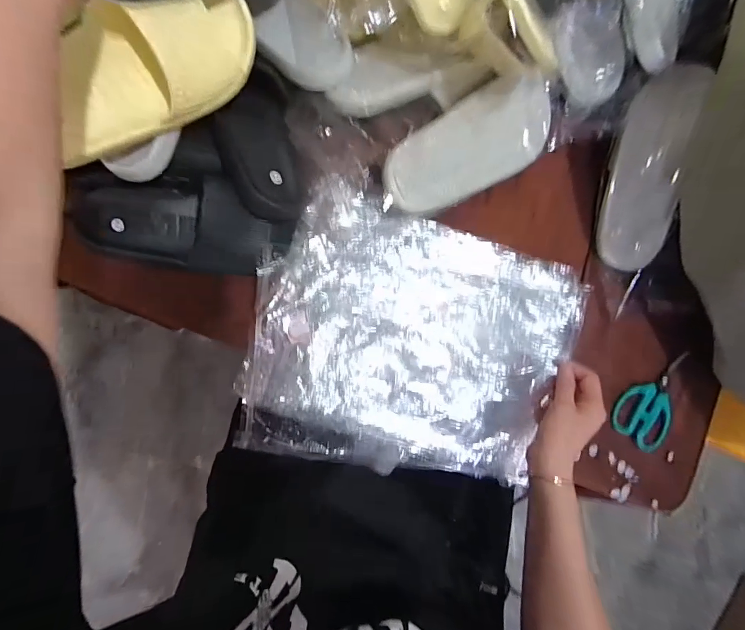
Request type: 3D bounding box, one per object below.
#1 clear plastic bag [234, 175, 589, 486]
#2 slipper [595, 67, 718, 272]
[{"bbox_3d":[0.059,0.038,0.515,0.405,0.048,0.330,19,85,-8],"label":"clear plastic bag"},{"bbox_3d":[0.376,-0.199,0.534,0.086,0.053,0.276,12,98,-8],"label":"slipper"}]

